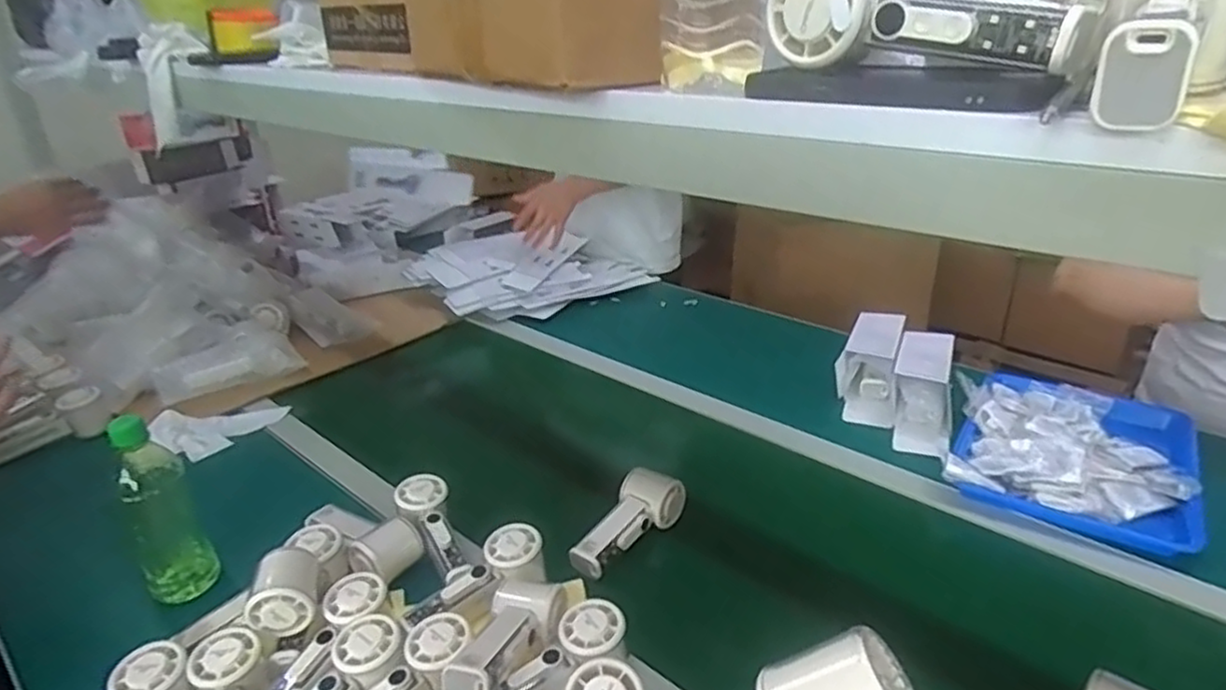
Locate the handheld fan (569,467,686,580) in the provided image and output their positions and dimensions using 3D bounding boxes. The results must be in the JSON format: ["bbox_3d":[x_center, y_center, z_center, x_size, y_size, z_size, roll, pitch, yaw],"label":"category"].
[{"bbox_3d":[0.019,0.199,0.814,0.063,0.047,0.153,13,29,28],"label":"handheld fan"}]

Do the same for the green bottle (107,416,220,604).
[{"bbox_3d":[-0.462,0.157,0.739,0.062,0.211,0.068,-20,31,-34],"label":"green bottle"}]

